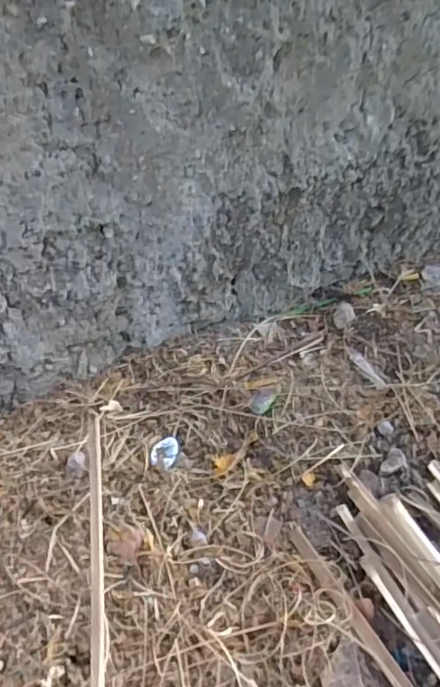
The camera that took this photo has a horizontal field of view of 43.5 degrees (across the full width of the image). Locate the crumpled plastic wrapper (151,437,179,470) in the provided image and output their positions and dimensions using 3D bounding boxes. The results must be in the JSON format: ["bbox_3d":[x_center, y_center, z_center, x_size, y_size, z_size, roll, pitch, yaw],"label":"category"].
[{"bbox_3d":[-0.099,0.196,0.996,0.045,0.008,0.061,13,42,15],"label":"crumpled plastic wrapper"}]

